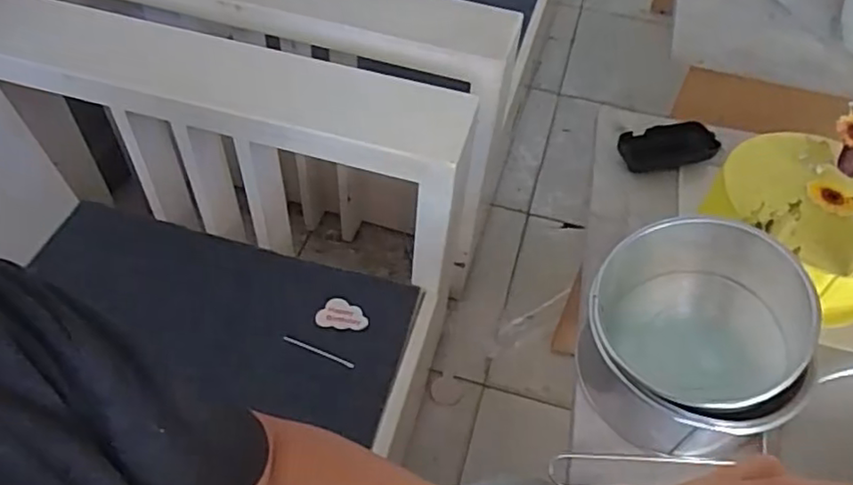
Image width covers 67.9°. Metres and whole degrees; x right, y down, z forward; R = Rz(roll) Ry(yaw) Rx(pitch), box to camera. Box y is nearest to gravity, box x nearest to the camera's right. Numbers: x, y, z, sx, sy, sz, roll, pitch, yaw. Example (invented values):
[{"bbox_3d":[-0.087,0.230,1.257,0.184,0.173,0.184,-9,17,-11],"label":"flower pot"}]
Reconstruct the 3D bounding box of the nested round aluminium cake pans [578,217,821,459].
[{"bbox_3d":[0.210,0.080,0.506,0.162,0.141,0.148,24,53,16],"label":"nested round aluminium cake pans"}]

